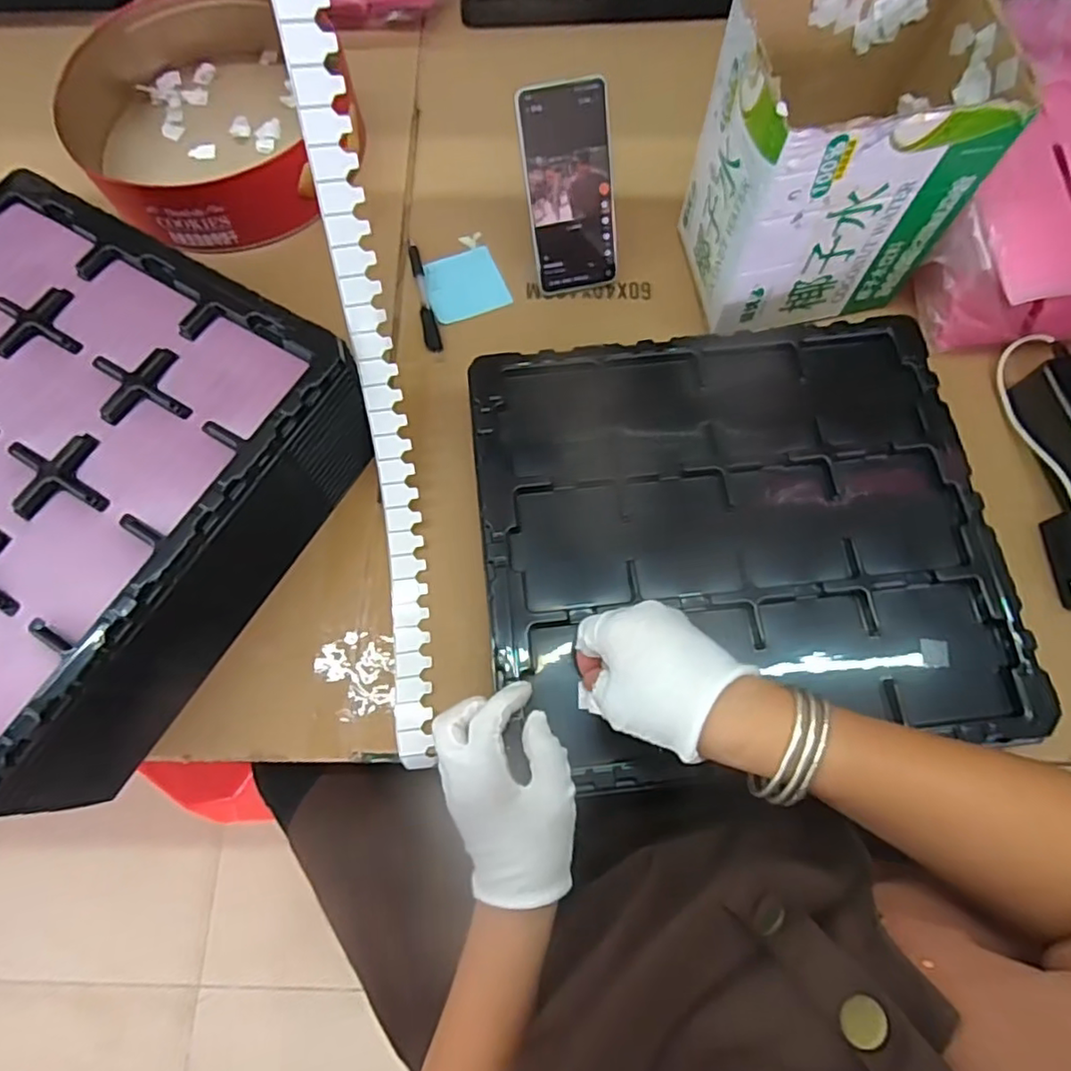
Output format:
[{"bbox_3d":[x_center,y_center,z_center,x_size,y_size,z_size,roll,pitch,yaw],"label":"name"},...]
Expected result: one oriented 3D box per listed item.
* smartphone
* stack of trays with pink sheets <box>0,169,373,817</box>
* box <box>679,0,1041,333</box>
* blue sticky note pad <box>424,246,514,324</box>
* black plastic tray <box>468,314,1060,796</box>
[{"bbox_3d":[0.032,-0.305,0.556,0.077,0.165,0.012,-15,39,-5],"label":"smartphone"},{"bbox_3d":[-0.359,-0.047,0.472,0.360,0.117,0.369,30,75,9],"label":"stack of trays with pink sheets"},{"bbox_3d":[0.237,-0.303,0.507,0.185,0.190,0.152,-9,72,-3],"label":"box"},{"bbox_3d":[-0.071,-0.250,0.614,0.076,0.009,0.075,-23,74,-7],"label":"blue sticky note pad"},{"bbox_3d":[0.148,-0.007,0.463,0.365,0.024,0.331,-6,74,-2],"label":"black plastic tray"}]

